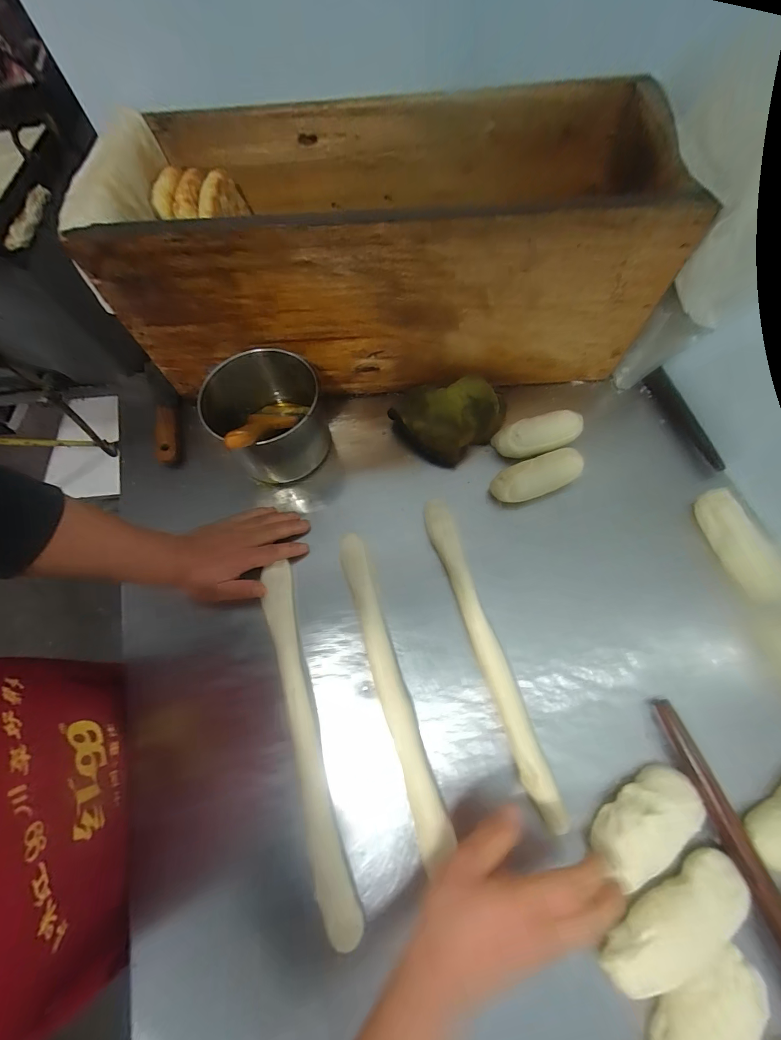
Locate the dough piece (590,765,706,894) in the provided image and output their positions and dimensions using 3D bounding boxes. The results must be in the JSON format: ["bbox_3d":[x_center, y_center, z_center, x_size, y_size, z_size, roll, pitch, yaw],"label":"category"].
[{"bbox_3d":[0.240,0.280,0.345,0.111,0.027,0.053,-36,71,-12],"label":"dough piece"}]

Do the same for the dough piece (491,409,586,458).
[{"bbox_3d":[0.204,-0.115,0.503,0.120,0.031,0.044,-14,68,-3],"label":"dough piece"}]

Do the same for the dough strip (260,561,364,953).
[{"bbox_3d":[-0.091,0.217,0.393,0.033,0.018,0.350,-17,69,-4],"label":"dough strip"}]

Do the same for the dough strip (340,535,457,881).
[{"bbox_3d":[-0.002,0.176,0.414,0.032,0.024,0.330,-17,72,-4],"label":"dough strip"}]

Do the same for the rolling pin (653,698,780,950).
[{"bbox_3d":[0.340,0.365,0.316,0.028,0.025,0.393,-15,68,-3],"label":"rolling pin"}]

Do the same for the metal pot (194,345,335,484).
[{"bbox_3d":[-0.163,-0.130,0.488,0.132,0.101,0.142,-1,68,2],"label":"metal pot"}]

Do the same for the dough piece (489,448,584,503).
[{"bbox_3d":[0.189,-0.057,0.482,0.115,0.032,0.047,-18,68,-5],"label":"dough piece"}]

